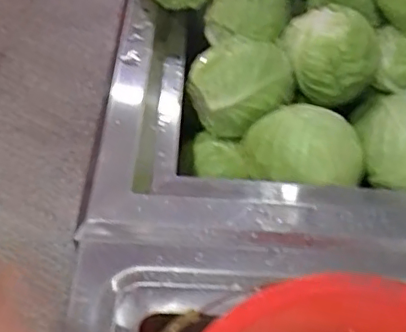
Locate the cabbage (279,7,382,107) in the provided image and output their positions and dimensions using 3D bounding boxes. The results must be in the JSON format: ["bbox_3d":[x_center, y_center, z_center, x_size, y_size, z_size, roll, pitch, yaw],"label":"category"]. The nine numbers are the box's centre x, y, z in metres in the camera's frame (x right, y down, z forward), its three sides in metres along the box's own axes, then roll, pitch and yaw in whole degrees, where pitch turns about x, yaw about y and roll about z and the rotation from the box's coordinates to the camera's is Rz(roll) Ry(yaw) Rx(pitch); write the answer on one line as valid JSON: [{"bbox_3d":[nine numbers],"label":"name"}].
[{"bbox_3d":[0.178,-0.157,0.827,0.134,0.101,0.104,7,48,2],"label":"cabbage"}]

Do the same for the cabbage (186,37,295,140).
[{"bbox_3d":[0.050,-0.109,0.805,0.134,0.096,0.107,22,50,14],"label":"cabbage"}]

